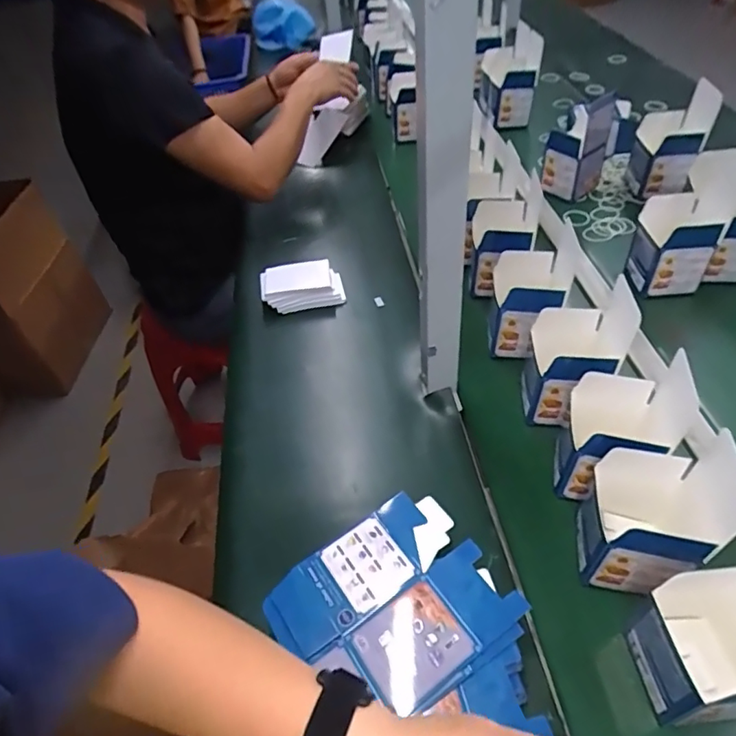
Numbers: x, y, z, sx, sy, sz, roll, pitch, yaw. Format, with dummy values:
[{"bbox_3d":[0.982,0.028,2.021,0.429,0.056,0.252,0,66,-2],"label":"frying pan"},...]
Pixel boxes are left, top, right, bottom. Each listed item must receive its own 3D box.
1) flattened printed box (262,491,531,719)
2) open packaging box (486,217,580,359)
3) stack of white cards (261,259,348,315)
[{"bbox_3d":[0.020,0.214,0.478,0.185,0.007,0.158,-32,54,-18],"label":"flattened printed box"},{"bbox_3d":[0.220,-0.085,0.731,0.097,0.121,0.097,9,41,15],"label":"open packaging box"},{"bbox_3d":[-0.107,-0.130,0.858,0.129,0.062,0.068,-8,40,-5],"label":"stack of white cards"}]

